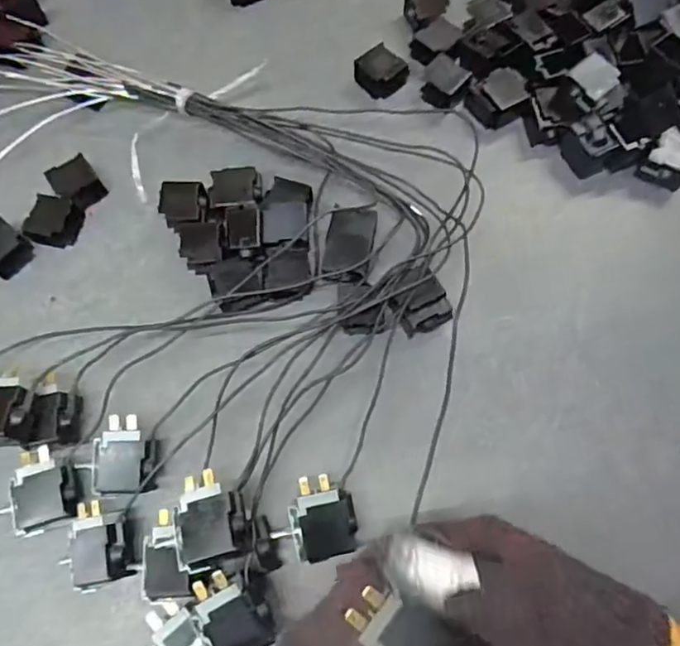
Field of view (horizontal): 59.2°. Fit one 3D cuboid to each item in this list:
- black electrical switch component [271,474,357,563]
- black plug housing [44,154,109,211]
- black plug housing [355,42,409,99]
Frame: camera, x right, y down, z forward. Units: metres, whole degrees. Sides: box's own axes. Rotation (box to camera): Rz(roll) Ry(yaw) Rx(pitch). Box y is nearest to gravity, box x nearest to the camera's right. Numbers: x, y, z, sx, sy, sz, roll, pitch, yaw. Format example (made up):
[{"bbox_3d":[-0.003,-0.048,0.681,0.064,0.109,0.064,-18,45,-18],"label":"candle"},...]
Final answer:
[{"bbox_3d":[-0.017,0.140,0.428,0.057,0.040,0.055,-13,71,-3],"label":"black electrical switch component"},{"bbox_3d":[-0.232,-0.123,0.530,0.038,0.018,0.042,-39,74,-12],"label":"black plug housing"},{"bbox_3d":[0.038,-0.237,0.564,0.038,0.022,0.044,-41,74,-12],"label":"black plug housing"}]

